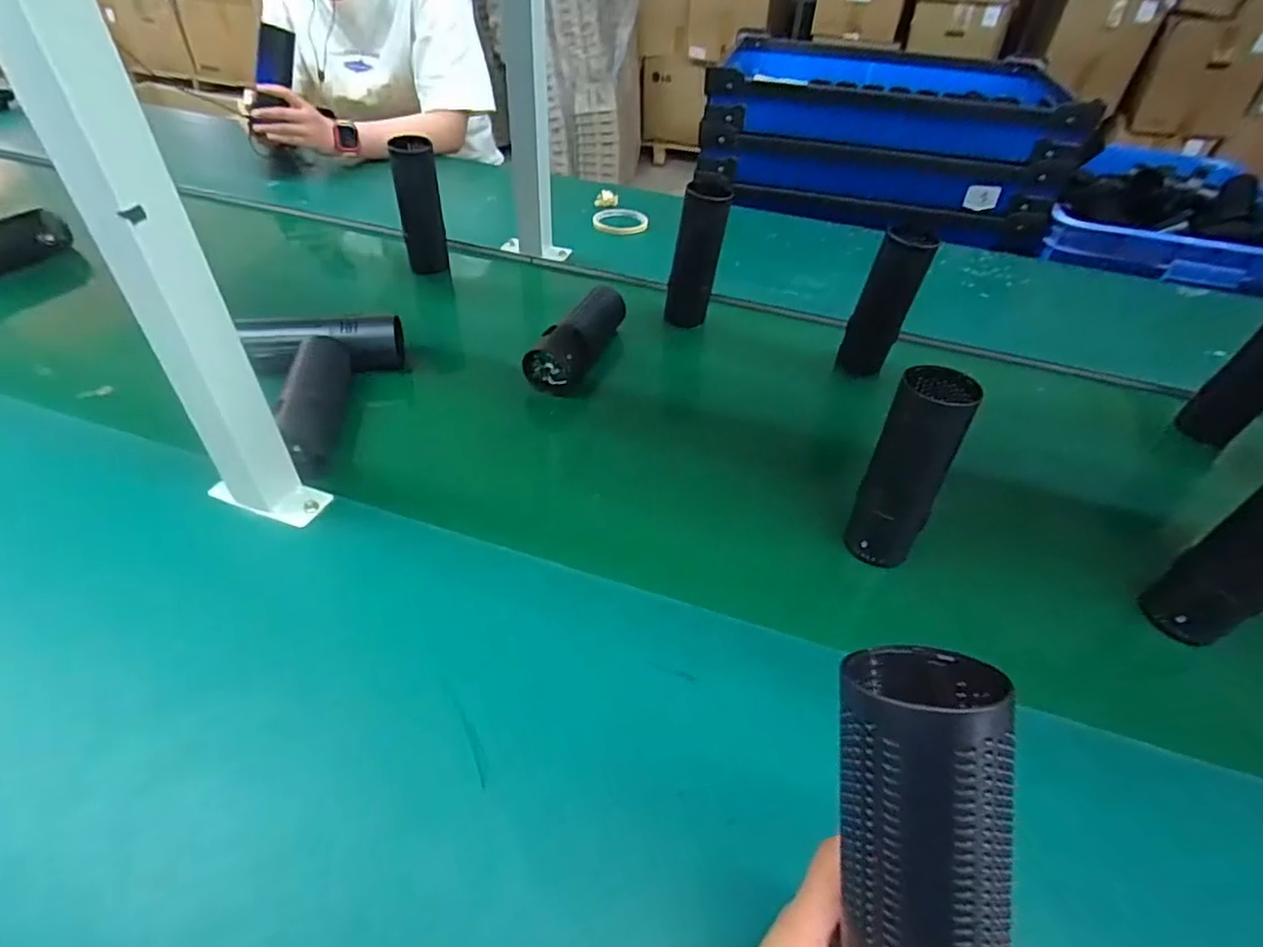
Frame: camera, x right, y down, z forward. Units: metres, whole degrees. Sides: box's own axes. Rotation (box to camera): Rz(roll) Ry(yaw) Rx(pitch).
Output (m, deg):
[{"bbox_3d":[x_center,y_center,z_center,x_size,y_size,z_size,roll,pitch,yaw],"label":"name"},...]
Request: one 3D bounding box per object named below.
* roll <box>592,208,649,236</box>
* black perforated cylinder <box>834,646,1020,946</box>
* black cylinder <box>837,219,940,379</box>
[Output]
[{"bbox_3d":[-0.016,-0.410,1.014,0.085,0.015,0.085,3,43,-3],"label":"roll"},{"bbox_3d":[0.106,0.148,0.216,0.062,0.057,0.161,-5,87,-7],"label":"black perforated cylinder"},{"bbox_3d":[0.288,-0.189,0.716,0.061,0.187,0.045,23,46,19],"label":"black cylinder"}]

